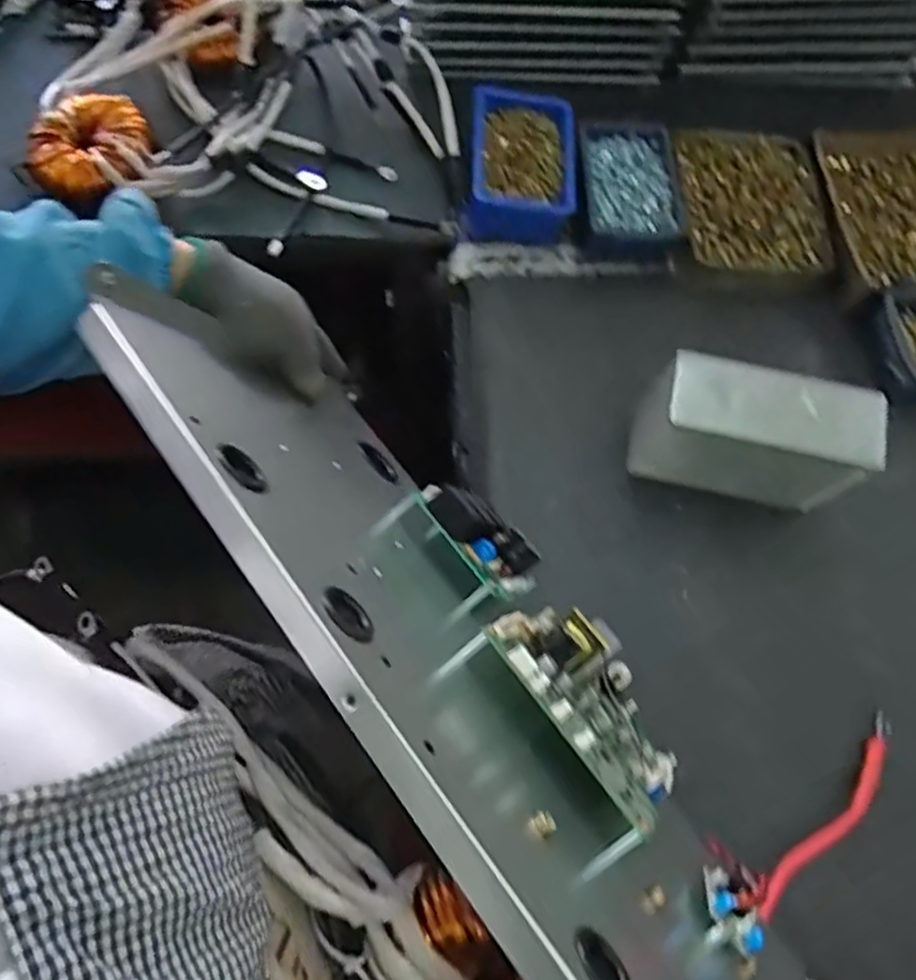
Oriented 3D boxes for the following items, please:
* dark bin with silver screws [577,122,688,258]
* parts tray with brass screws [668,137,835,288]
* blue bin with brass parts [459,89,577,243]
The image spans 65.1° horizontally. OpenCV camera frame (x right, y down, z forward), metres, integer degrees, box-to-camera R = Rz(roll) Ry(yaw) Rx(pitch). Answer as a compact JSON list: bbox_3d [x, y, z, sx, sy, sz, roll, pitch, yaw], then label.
[{"bbox_3d":[0.170,-0.308,0.740,0.104,0.049,0.149,0,68,-3],"label":"dark bin with silver screws"},{"bbox_3d":[0.300,-0.293,0.750,0.157,0.036,0.193,5,68,-1],"label":"parts tray with brass screws"},{"bbox_3d":[0.064,-0.333,0.732,0.106,0.055,0.156,5,68,-1],"label":"blue bin with brass parts"}]

